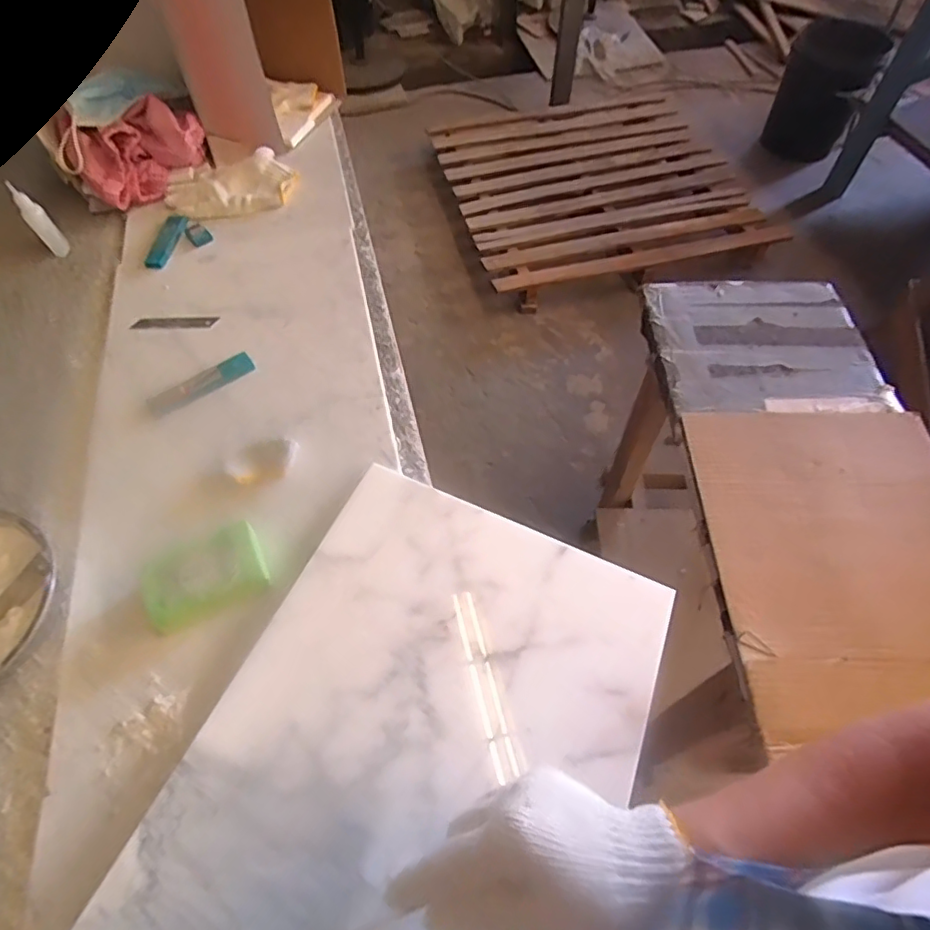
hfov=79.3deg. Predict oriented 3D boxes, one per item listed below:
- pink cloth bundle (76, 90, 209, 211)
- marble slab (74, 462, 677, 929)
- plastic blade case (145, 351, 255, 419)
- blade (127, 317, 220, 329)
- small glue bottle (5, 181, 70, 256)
[{"bbox_3d":[-0.441,-0.427,0.765,0.157,0.080,0.078,-34,65,-19],"label":"pink cloth bundle"},{"bbox_3d":[-0.065,0.277,0.359,0.296,0.012,0.593,23,56,7],"label":"marble slab"},{"bbox_3d":[-0.281,-0.087,0.603,0.112,0.011,0.033,-32,62,-18],"label":"plastic blade case"},{"bbox_3d":[-0.342,-0.169,0.665,0.095,0.006,0.017,-4,57,-1],"label":"blade"},{"bbox_3d":[-0.545,-0.313,0.718,0.026,0.085,0.030,-36,63,-20],"label":"small glue bottle"}]

